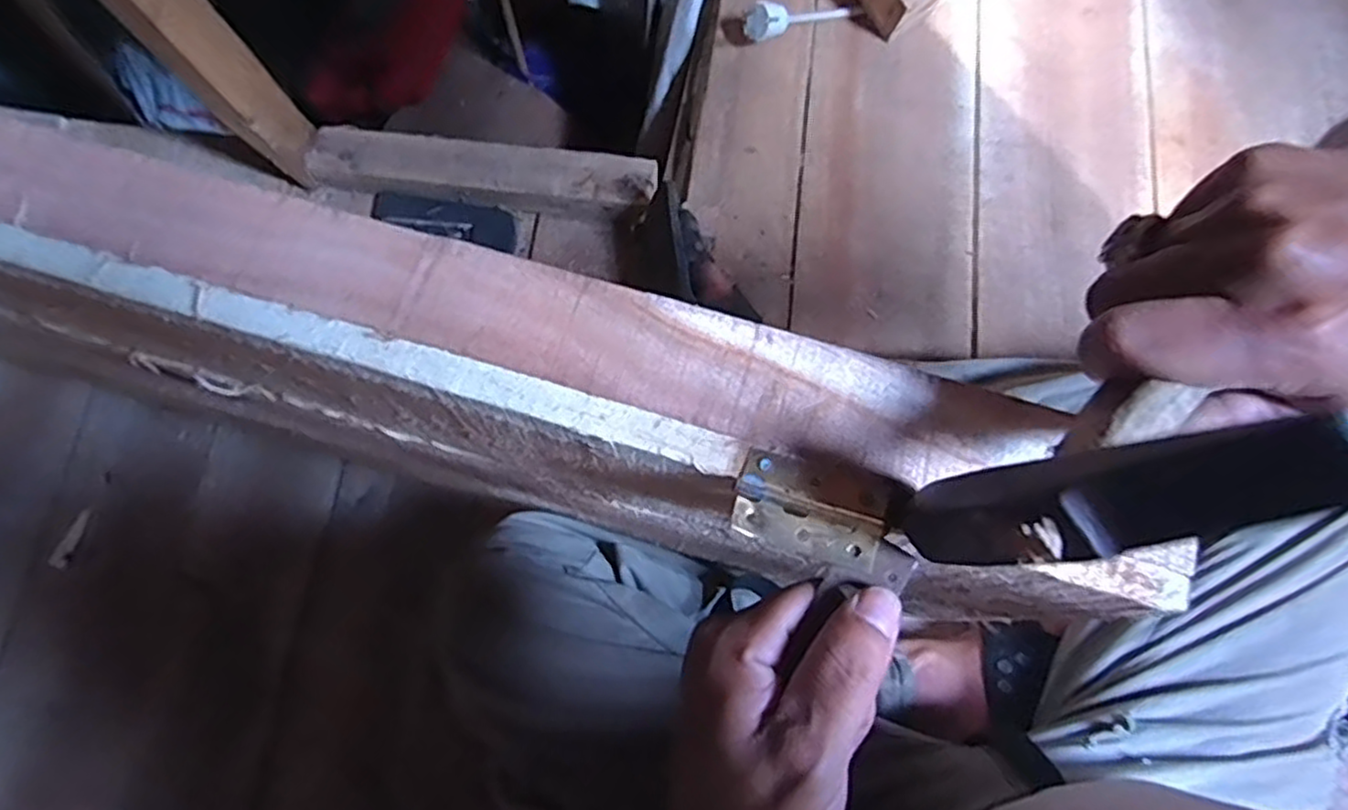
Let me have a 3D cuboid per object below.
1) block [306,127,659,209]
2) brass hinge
[{"bbox_3d":[-0.193,-0.237,0.732,0.346,0.028,0.056,7,75,3],"label":"block"},{"bbox_3d":[0.052,0.038,0.247,0.060,0.007,0.036,15,76,5],"label":"brass hinge"}]

